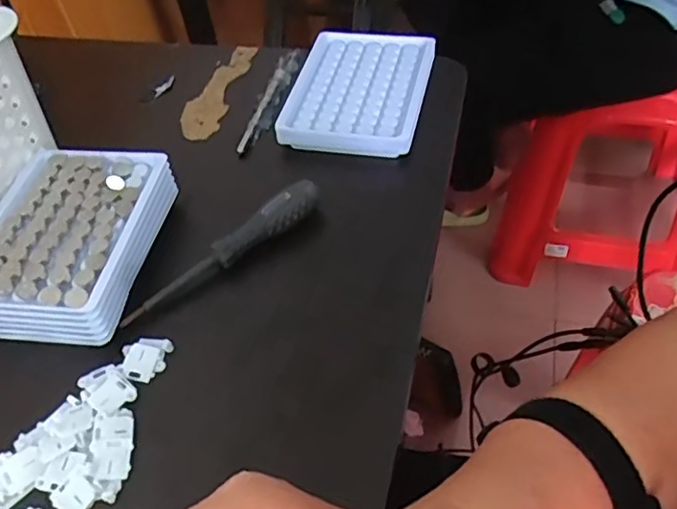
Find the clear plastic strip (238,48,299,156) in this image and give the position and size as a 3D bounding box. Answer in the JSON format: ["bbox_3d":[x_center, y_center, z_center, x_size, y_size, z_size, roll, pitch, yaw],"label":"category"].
[{"bbox_3d":[-0.054,-0.125,0.490,0.015,0.010,0.131,10,51,11],"label":"clear plastic strip"}]

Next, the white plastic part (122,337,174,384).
[{"bbox_3d":[-0.109,0.057,0.339,0.026,0.004,0.026,10,51,11],"label":"white plastic part"}]

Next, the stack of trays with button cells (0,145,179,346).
[{"bbox_3d":[-0.169,-0.009,0.380,0.104,0.033,0.136,7,50,9],"label":"stack of trays with button cells"}]

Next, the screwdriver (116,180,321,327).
[{"bbox_3d":[-0.070,-0.003,0.374,0.139,0.025,0.017,-31,55,-21],"label":"screwdriver"}]

